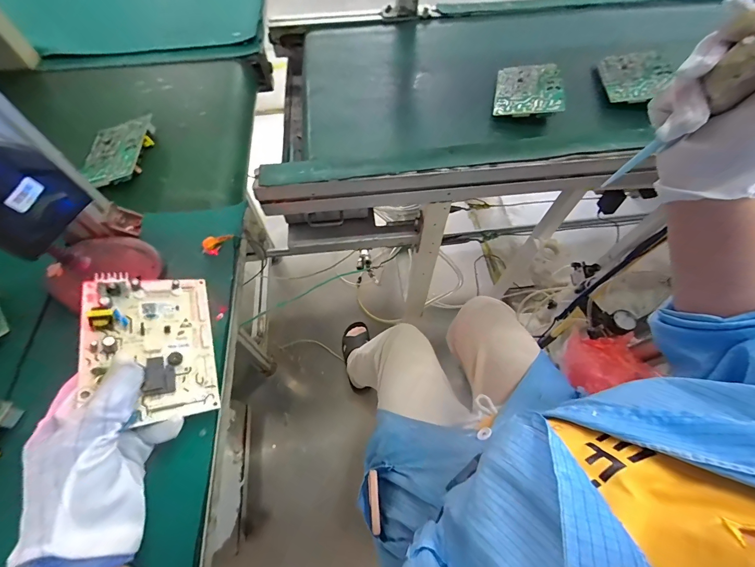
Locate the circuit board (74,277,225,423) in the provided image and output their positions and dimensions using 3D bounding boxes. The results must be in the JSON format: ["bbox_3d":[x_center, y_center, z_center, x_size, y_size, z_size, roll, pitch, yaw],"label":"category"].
[{"bbox_3d":[-0.203,0.052,0.300,0.098,0.020,0.137,-2,59,-35],"label":"circuit board"}]

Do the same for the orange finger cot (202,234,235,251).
[{"bbox_3d":[-0.207,-0.056,0.432,0.040,0.014,0.013,-20,64,-10],"label":"orange finger cot"}]

